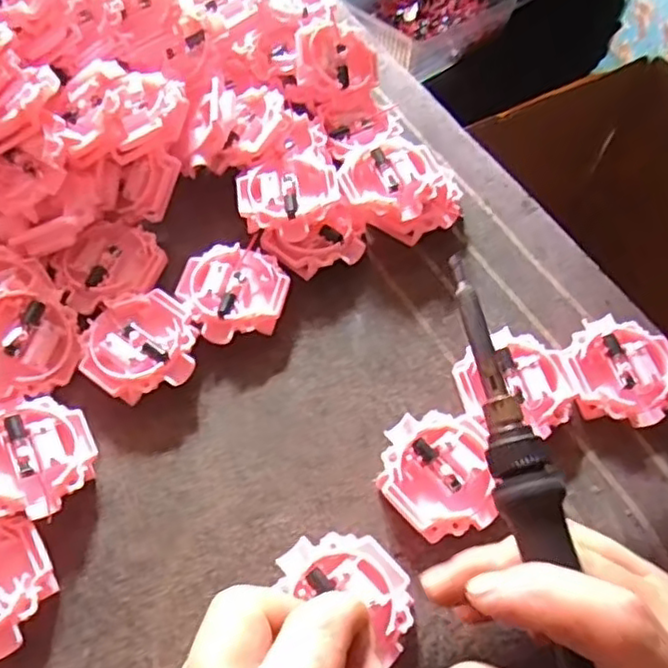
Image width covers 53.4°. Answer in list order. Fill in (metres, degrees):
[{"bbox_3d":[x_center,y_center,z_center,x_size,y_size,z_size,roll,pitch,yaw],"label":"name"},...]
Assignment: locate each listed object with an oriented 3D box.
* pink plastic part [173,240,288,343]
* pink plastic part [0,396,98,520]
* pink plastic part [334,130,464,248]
[{"bbox_3d":[-0.050,-0.022,0.333,0.050,0.012,0.051,-26,63,-15],"label":"pink plastic part"},{"bbox_3d":[-0.129,0.054,0.280,0.052,0.015,0.052,8,55,-12],"label":"pink plastic part"},{"bbox_3d":[0.036,-0.078,0.363,0.062,0.031,0.052,-21,62,-13],"label":"pink plastic part"}]

